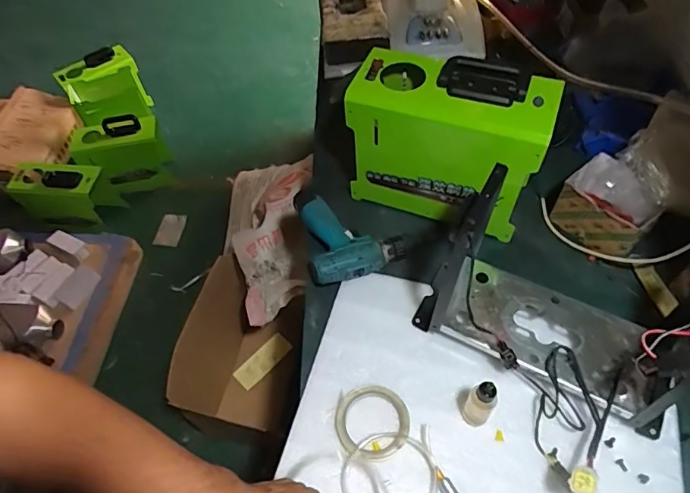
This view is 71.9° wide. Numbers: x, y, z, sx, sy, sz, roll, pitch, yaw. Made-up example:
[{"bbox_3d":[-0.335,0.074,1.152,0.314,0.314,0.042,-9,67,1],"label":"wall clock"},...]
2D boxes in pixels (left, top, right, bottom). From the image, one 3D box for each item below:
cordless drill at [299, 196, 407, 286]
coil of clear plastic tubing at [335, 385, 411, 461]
[{"bbox_3d":[0.008,-0.023,0.839,0.166,0.052,0.169,-15,56,-7],"label":"cordless drill"},{"bbox_3d":[0.038,0.243,0.667,0.100,0.016,0.104,-1,55,2],"label":"coil of clear plastic tubing"}]

